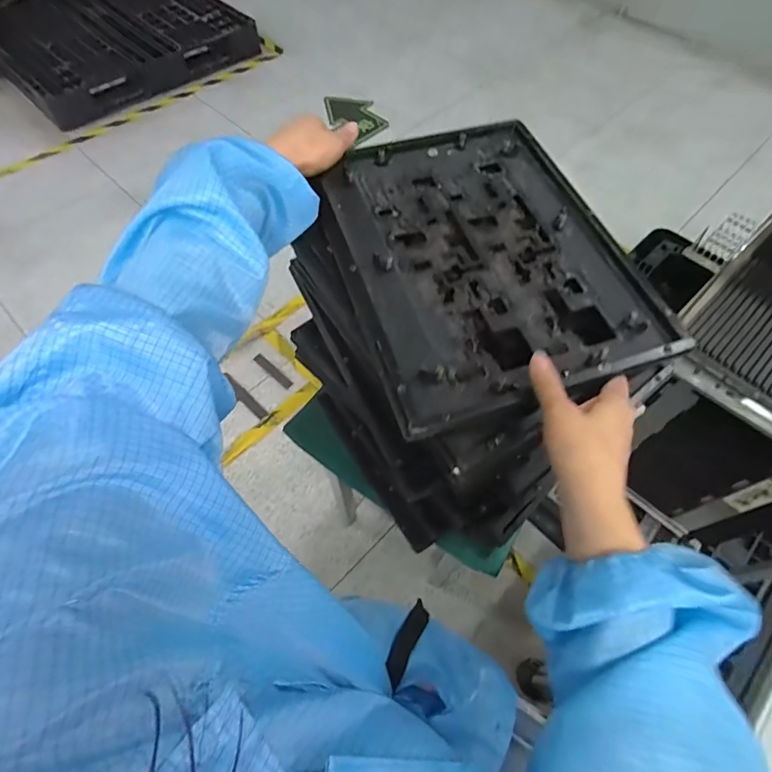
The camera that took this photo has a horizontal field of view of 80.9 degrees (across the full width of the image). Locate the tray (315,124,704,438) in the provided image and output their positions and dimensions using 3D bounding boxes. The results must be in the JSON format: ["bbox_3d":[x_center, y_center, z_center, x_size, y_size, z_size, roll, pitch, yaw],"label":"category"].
[{"bbox_3d":[0.095,-0.133,0.461,0.266,0.045,0.344,-14,60,-8],"label":"tray"}]

